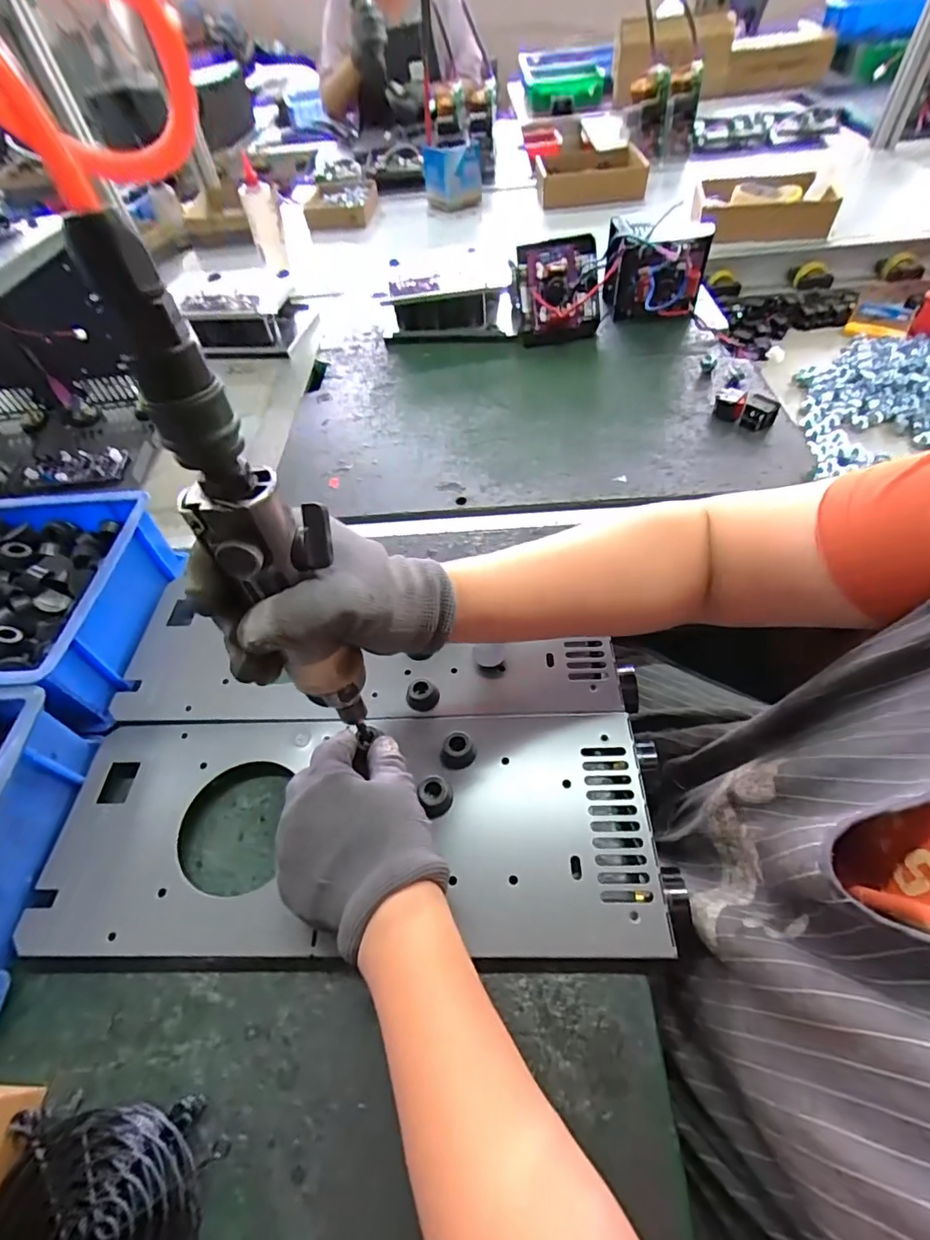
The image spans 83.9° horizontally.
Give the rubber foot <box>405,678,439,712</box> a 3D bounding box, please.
[{"bbox_3d":[-0.032,0.056,0.391,0.024,0.011,0.022,-2,53,3],"label":"rubber foot"}]

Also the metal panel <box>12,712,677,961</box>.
[{"bbox_3d":[-0.077,0.131,0.340,0.384,0.014,0.150,-2,53,3],"label":"metal panel"}]

